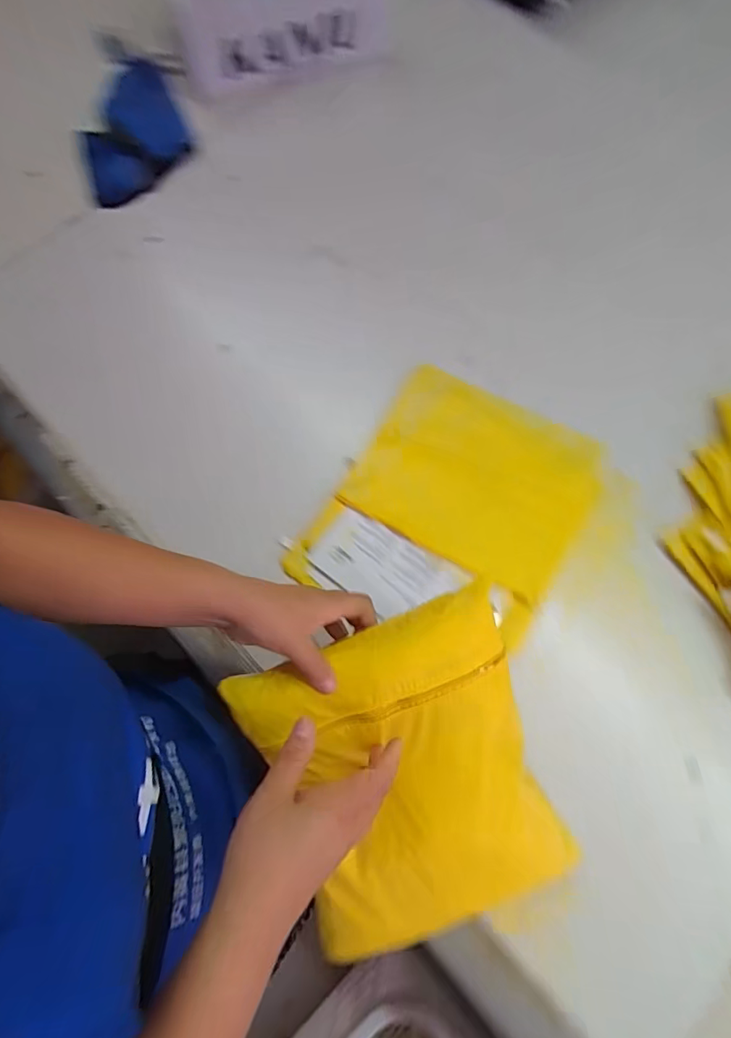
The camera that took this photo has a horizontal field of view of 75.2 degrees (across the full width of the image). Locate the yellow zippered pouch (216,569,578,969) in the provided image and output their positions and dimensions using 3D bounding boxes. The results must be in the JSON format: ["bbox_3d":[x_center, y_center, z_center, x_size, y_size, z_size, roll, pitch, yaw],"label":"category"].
[{"bbox_3d":[0.035,0.223,0.399,0.230,0.040,0.272,-20,95,-2],"label":"yellow zippered pouch"}]

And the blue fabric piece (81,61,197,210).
[{"bbox_3d":[-0.371,-0.609,0.753,0.181,0.048,0.273,-26,73,-8],"label":"blue fabric piece"}]

